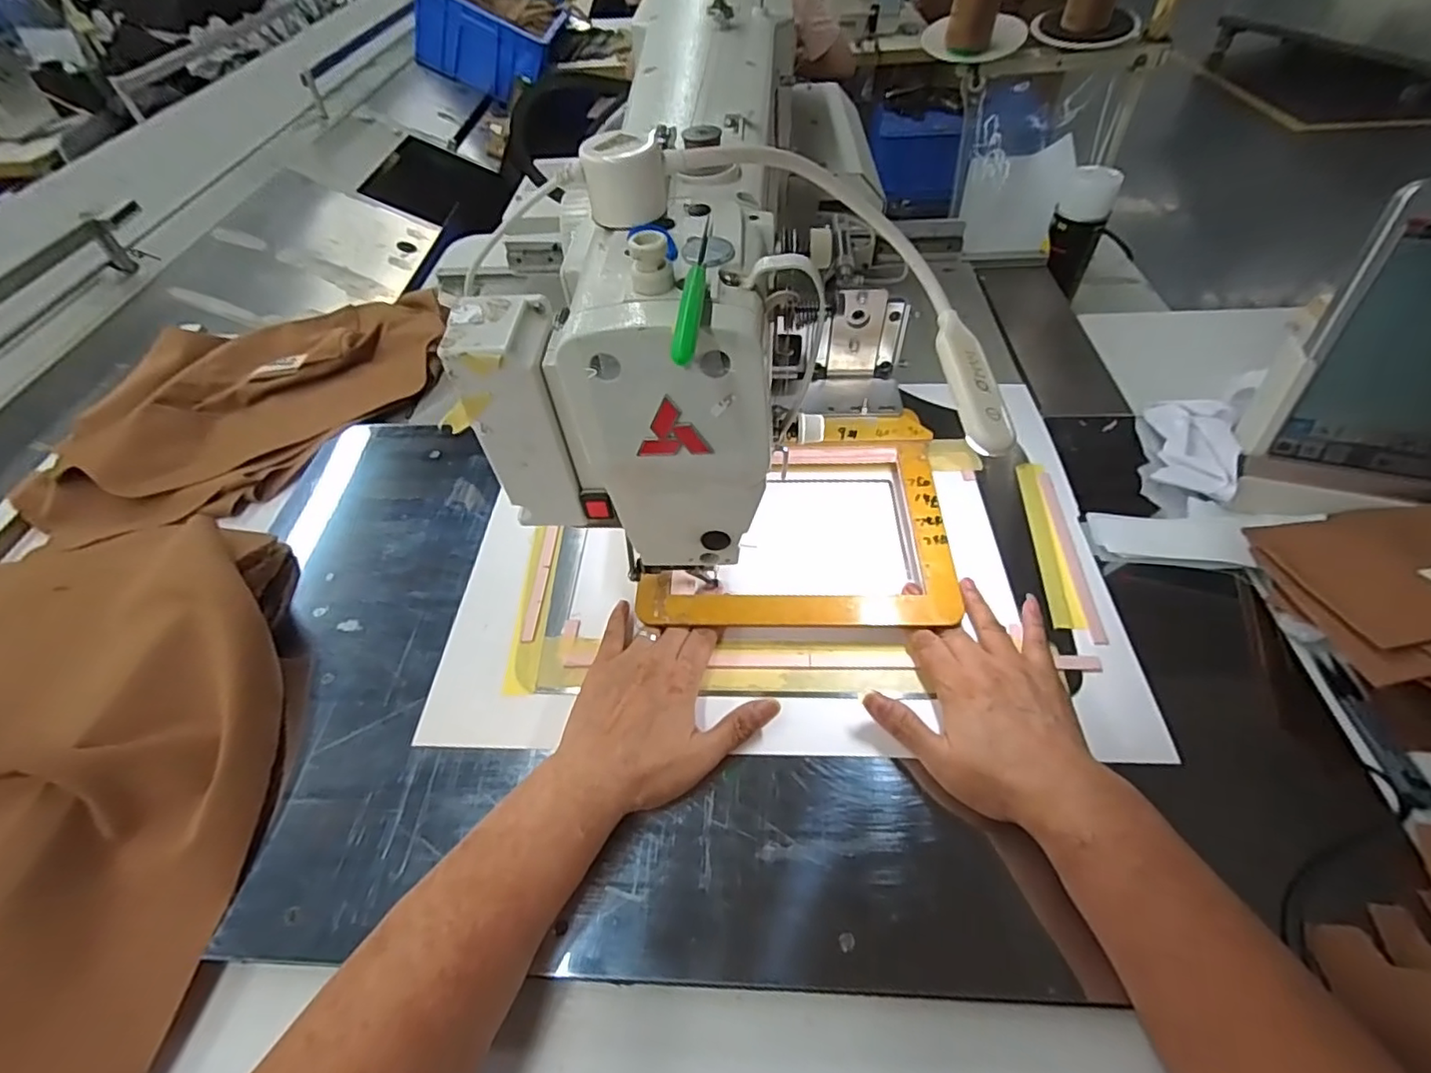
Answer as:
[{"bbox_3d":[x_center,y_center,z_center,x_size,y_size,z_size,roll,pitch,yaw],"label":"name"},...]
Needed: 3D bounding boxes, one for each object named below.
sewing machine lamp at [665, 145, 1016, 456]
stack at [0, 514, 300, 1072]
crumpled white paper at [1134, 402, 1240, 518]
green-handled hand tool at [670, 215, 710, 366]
[{"bbox_3d":[0.094,-0.153,0.348,0.228,0.028,0.123,41,60,-2],"label":"sewing machine lamp"},{"bbox_3d":[-0.498,0.173,0.382,0.401,0.054,0.455,-5,51,-1],"label":"stack"},{"bbox_3d":[0.417,-0.074,0.534,0.054,0.060,0.120,14,54,15],"label":"crumpled white paper"},{"bbox_3d":[-0.008,-0.109,0.263,0.008,0.011,0.110,3,51,6],"label":"green-handled hand tool"}]

